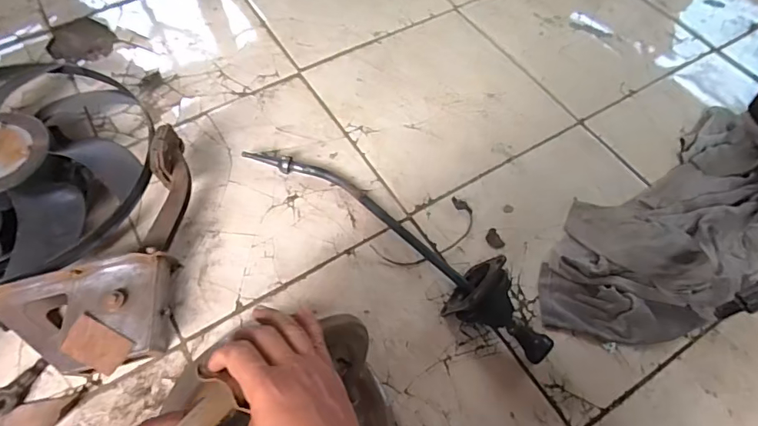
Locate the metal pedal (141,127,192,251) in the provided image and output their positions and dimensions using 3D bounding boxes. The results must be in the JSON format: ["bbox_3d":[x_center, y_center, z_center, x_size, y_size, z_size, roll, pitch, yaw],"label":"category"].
[{"bbox_3d":[-0.333,-0.039,0.753,0.056,0.053,0.203,-3,75,-2],"label":"metal pedal"}]

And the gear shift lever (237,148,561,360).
[{"bbox_3d":[0.015,0.024,0.767,0.596,0.093,0.104,34,67,16],"label":"gear shift lever"}]

